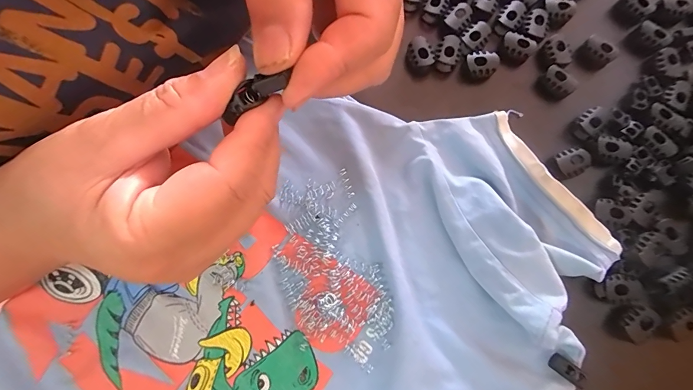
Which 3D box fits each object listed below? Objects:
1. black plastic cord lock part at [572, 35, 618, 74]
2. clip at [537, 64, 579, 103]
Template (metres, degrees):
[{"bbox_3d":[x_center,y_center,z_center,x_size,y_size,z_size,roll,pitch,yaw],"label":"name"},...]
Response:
[{"bbox_3d":[0.167,-0.094,0.232,0.020,0.017,0.011,40,80,8],"label":"black plastic cord lock part"},{"bbox_3d":[0.139,-0.073,0.227,0.014,0.014,0.021,-39,80,-8],"label":"clip"}]

